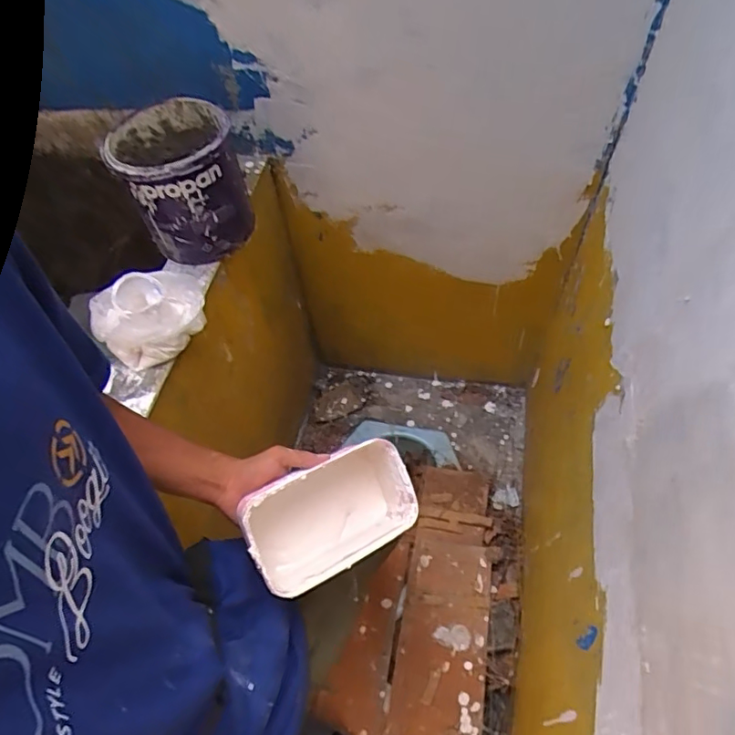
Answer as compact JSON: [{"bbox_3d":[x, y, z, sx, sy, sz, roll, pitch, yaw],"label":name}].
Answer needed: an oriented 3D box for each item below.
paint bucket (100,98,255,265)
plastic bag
[{"bbox_3d":[-0.287,-0.296,0.837,0.163,0.178,0.176,-2,56,3],"label":"paint bucket"},{"bbox_3d":[-0.312,-0.077,0.768,0.157,0.077,0.113,-30,59,-15],"label":"plastic bag"}]

